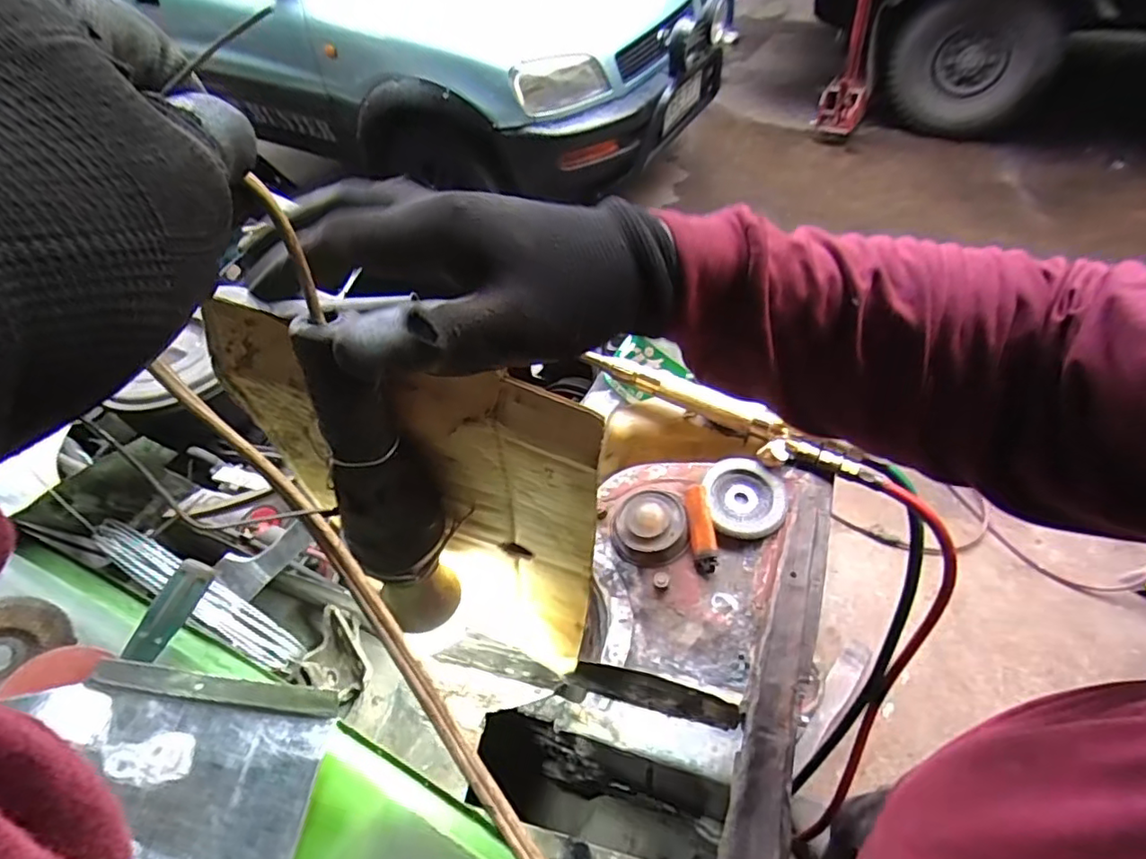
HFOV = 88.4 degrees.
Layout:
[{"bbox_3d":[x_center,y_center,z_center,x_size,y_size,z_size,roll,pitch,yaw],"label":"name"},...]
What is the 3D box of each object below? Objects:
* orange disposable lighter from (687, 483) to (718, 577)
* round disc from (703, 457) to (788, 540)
[{"bbox_3d":[0.121,0.093,0.552,0.021,0.017,0.083,-5,71,2],"label":"orange disposable lighter"},{"bbox_3d":[0.166,0.065,0.564,0.073,0.020,0.078,-3,47,3],"label":"round disc"}]

